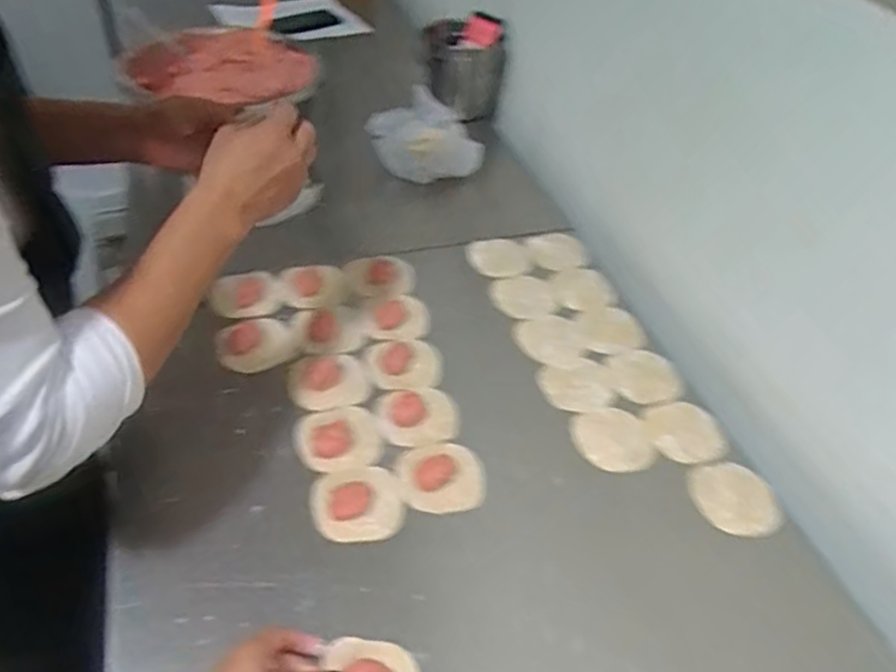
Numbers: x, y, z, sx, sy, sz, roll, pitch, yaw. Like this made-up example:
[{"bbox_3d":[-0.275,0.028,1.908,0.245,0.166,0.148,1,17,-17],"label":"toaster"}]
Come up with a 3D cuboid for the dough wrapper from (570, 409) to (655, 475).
[{"bbox_3d":[0.171,0.108,0.702,0.083,0.004,0.079,3,44,-3],"label":"dough wrapper"}]

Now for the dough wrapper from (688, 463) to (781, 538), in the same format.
[{"bbox_3d":[0.282,0.159,0.659,0.084,0.004,0.081,-6,45,-13],"label":"dough wrapper"}]

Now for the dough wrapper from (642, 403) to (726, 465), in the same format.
[{"bbox_3d":[0.252,0.102,0.712,0.083,0.005,0.073,-11,46,-18],"label":"dough wrapper"}]

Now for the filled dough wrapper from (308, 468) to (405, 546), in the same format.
[{"bbox_3d":[-0.083,0.153,0.619,0.081,0.008,0.075,-7,45,-14],"label":"filled dough wrapper"}]

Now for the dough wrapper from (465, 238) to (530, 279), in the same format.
[{"bbox_3d":[0.067,-0.106,0.896,0.079,0.008,0.081,-7,45,-14],"label":"dough wrapper"}]

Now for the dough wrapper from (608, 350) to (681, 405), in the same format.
[{"bbox_3d":[0.225,0.044,0.767,0.076,0.005,0.078,3,44,-3],"label":"dough wrapper"}]

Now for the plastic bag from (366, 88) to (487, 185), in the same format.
[{"bbox_3d":[-0.032,-0.309,1.026,0.143,0.091,0.122,-32,56,-33],"label":"plastic bag"}]

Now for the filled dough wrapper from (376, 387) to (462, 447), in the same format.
[{"bbox_3d":[-0.030,0.083,0.700,0.084,0.011,0.069,-3,44,-10],"label":"filled dough wrapper"}]

